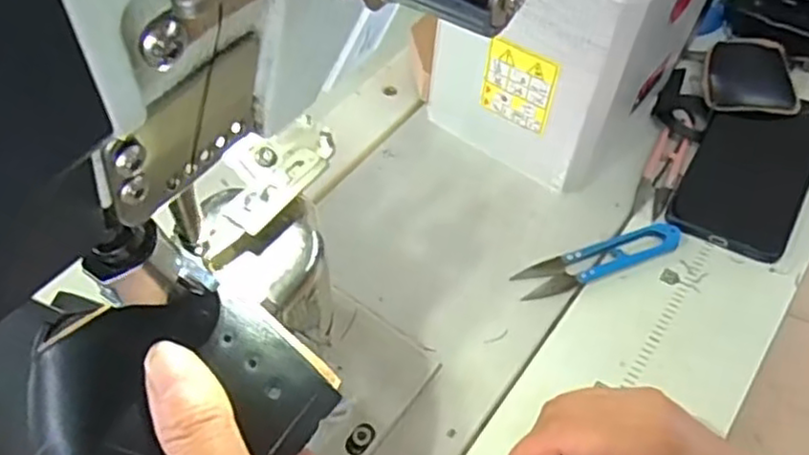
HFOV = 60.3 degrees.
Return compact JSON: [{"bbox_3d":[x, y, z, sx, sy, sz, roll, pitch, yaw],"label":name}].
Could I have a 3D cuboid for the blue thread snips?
[{"bbox_3d":[0.130,0.021,0.463,0.117,0.008,0.025,-18,51,-11],"label":"blue thread snips"}]

